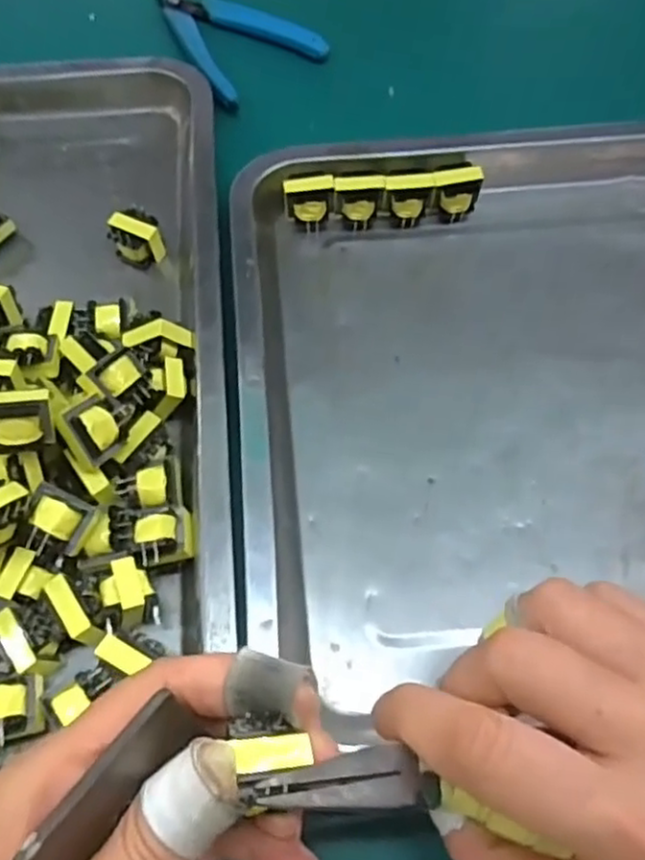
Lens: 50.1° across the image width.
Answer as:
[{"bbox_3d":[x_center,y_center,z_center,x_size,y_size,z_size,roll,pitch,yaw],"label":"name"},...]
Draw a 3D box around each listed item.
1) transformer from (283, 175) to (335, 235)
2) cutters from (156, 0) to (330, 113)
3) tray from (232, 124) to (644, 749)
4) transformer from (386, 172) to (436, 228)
[{"bbox_3d":[-0.007,-0.112,0.346,0.024,0.025,0.016,0,64,0],"label":"transformer"},{"bbox_3d":[-0.057,-0.239,0.417,0.075,0.018,0.107,-35,69,-15],"label":"cutters"},{"bbox_3d":[0.157,-0.031,0.309,0.382,0.033,0.299,-5,64,-2],"label":"tray"},{"bbox_3d":[0.043,-0.114,0.348,0.023,0.028,0.014,-8,65,-4],"label":"transformer"}]

